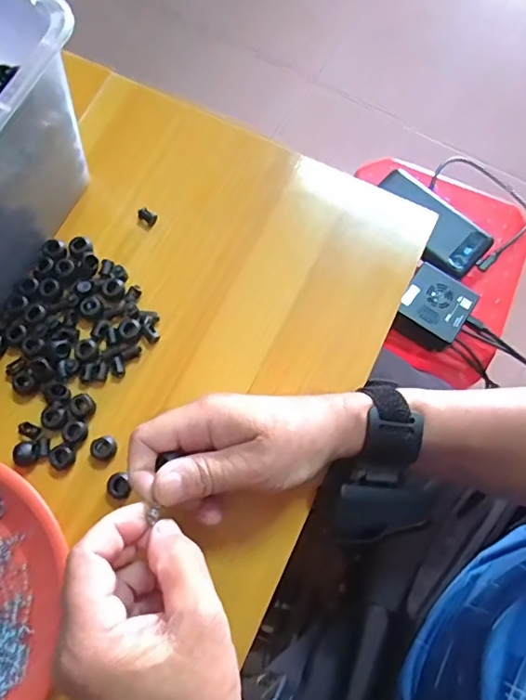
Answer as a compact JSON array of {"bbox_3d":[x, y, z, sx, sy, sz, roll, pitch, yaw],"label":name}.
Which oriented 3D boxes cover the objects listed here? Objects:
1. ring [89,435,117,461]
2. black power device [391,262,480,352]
[{"bbox_3d":[-0.111,0.069,0.367,0.017,0.010,0.016,0,76,-2],"label":"ring"},{"bbox_3d":[0.199,-0.046,0.626,0.079,0.051,0.081,37,78,7],"label":"black power device"}]

